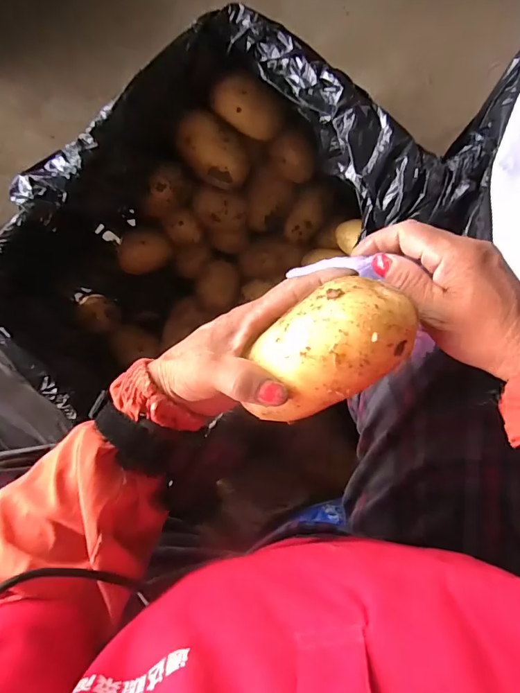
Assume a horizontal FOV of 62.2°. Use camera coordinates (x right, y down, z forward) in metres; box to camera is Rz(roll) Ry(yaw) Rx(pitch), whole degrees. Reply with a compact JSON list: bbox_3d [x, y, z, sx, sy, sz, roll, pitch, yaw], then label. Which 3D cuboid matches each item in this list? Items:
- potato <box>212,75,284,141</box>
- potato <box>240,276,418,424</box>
[{"bbox_3d":[-0.018,-0.322,0.578,0.059,0.095,0.054,-56,37,19],"label":"potato"},{"bbox_3d":[0.035,0.004,0.235,0.095,0.047,0.054,-31,82,2],"label":"potato"}]

